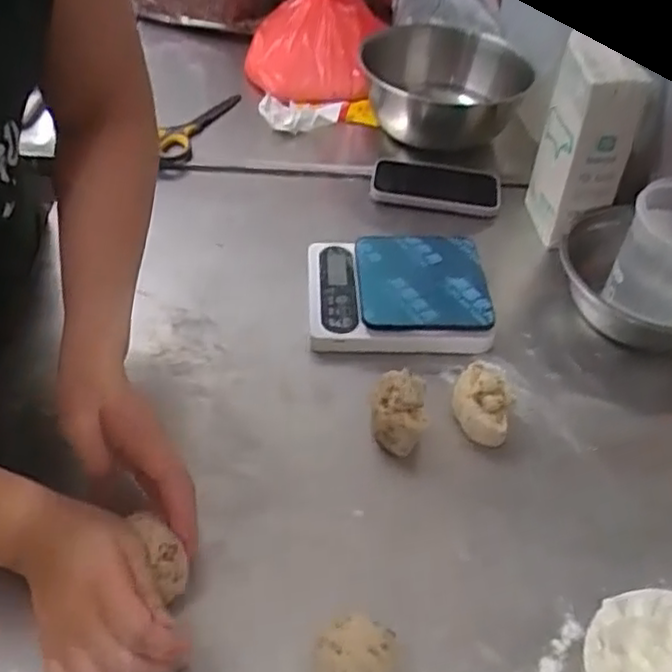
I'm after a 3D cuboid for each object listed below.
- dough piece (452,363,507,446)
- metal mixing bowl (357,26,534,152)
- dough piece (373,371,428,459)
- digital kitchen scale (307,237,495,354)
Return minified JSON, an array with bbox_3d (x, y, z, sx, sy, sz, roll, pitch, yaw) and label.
[{"bbox_3d":[0.123,0.056,0.605,0.045,0.051,0.063,12,45,7],"label":"dough piece"},{"bbox_3d":[0.138,-0.320,0.924,0.200,0.109,0.196,2,45,-2],"label":"metal mixing bowl"},{"bbox_3d":[0.051,0.062,0.588,0.041,0.055,0.057,3,45,-2],"label":"dough piece"},{"bbox_3d":[0.060,-0.039,0.698,0.172,0.046,0.133,3,45,-1],"label":"digital kitchen scale"}]

